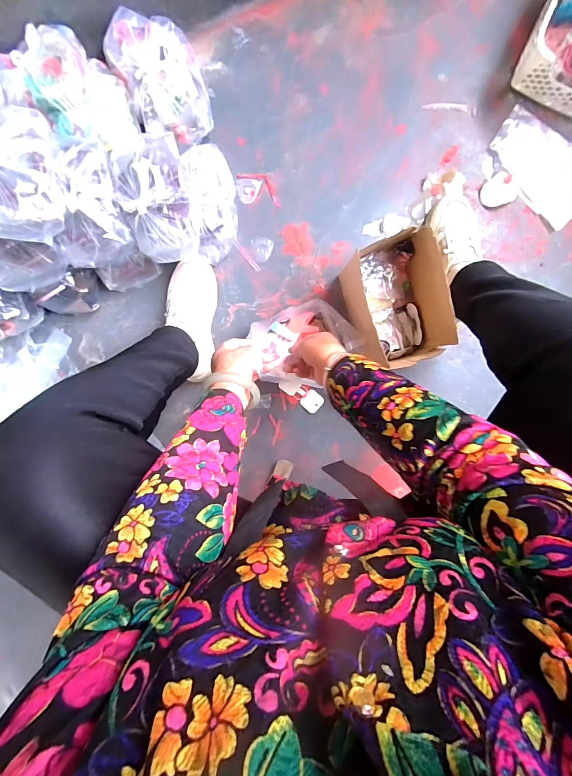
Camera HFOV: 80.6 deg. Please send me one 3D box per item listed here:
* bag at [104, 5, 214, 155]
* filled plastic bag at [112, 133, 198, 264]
[{"bbox_3d":[-0.209,-0.519,0.586,0.131,0.119,0.166,-24,94,-2],"label":"bag"},{"bbox_3d":[-0.209,-0.300,0.538,0.109,0.103,0.163,-9,93,-3],"label":"filled plastic bag"}]

